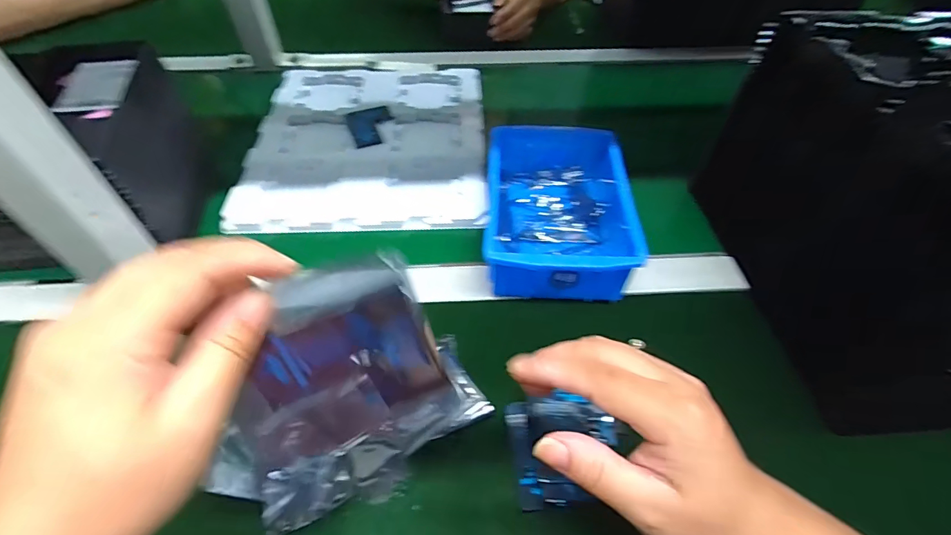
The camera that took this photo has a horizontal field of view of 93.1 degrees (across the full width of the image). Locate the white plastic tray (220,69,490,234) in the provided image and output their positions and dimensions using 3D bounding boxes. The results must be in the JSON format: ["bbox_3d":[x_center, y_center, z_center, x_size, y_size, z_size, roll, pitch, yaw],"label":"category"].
[{"bbox_3d":[-0.130,-0.166,0.570,0.280,0.017,0.326,-1,50,-2],"label":"white plastic tray"}]

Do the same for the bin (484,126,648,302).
[{"bbox_3d":[0.079,-0.061,0.448,0.134,0.063,0.206,7,51,4],"label":"bin"}]

